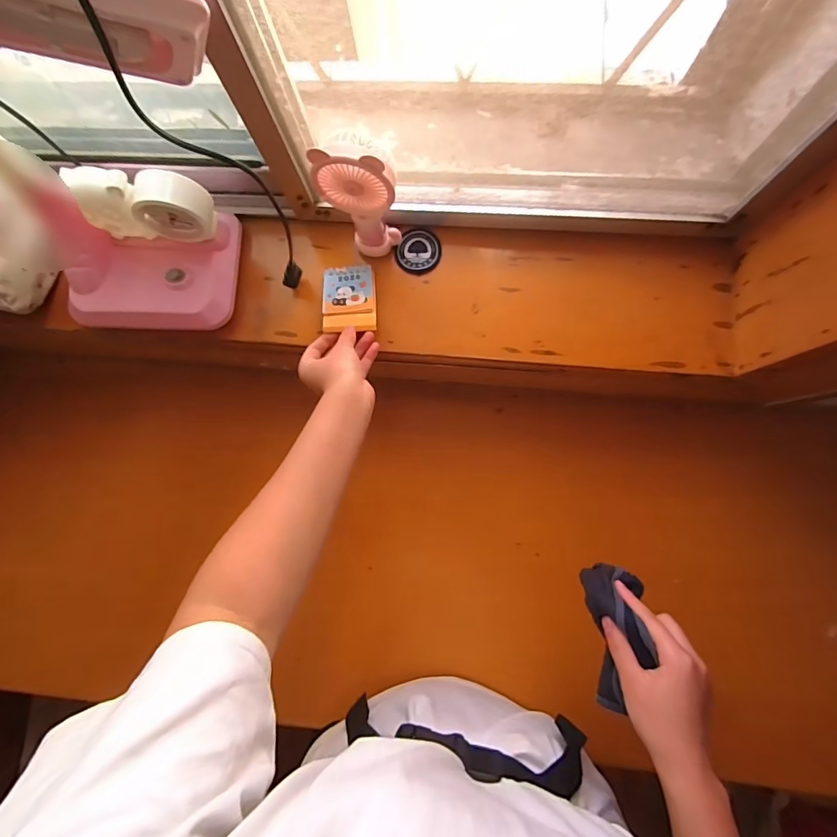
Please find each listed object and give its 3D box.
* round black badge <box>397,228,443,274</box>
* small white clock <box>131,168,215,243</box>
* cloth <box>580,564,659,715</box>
[{"bbox_3d":[0.001,-0.212,0.565,0.054,0.004,0.058,0,82,4],"label":"round black badge"},{"bbox_3d":[-0.264,-0.229,0.486,0.068,0.062,0.046,11,83,5],"label":"small white clock"},{"bbox_3d":[0.196,0.210,0.433,0.055,0.056,0.130,1,69,4],"label":"cloth"}]

